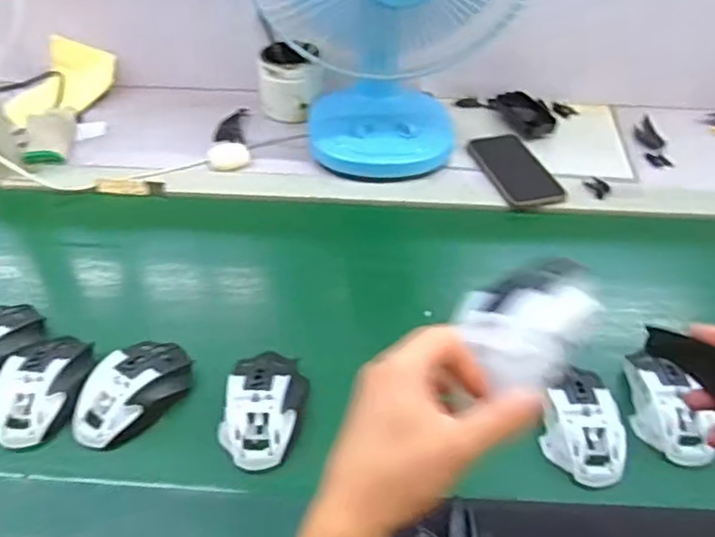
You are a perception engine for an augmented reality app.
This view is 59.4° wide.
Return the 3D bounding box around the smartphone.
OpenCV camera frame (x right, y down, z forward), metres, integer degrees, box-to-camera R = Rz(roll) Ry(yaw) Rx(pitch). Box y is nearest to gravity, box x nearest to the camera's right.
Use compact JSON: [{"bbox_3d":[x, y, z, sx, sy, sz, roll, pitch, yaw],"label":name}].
[{"bbox_3d":[0.208,-0.131,0.830,0.079,0.010,0.155,-9,44,-10],"label":"smartphone"}]

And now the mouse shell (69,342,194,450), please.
[{"bbox_3d":[-0.204,0.107,0.566,0.069,0.035,0.115,23,47,22],"label":"mouse shell"}]

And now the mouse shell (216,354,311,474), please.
[{"bbox_3d":[-0.080,0.117,0.547,0.066,0.031,0.107,2,43,2],"label":"mouse shell"}]

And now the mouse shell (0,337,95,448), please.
[{"bbox_3d":[-0.284,0.107,0.567,0.074,0.032,0.101,-5,43,-6],"label":"mouse shell"}]

